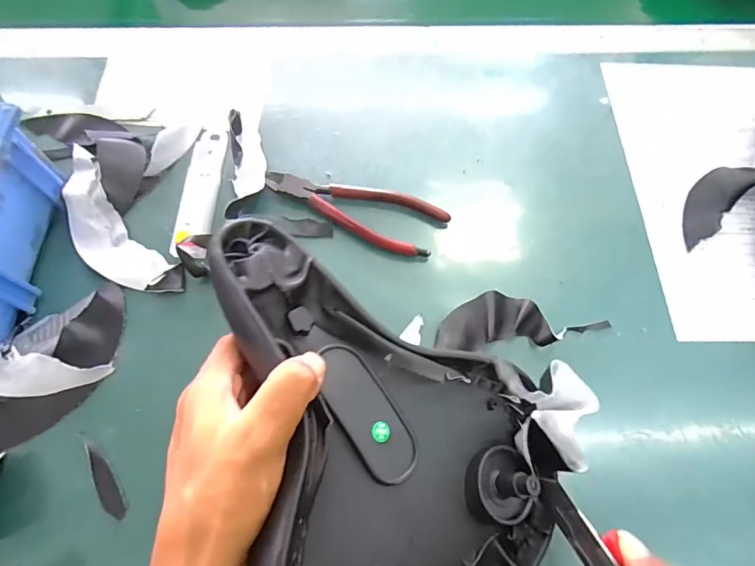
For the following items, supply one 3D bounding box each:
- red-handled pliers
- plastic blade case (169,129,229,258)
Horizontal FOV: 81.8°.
[{"bbox_3d":[-0.019,-0.067,0.367,0.150,0.012,0.056,22,68,6],"label":"red-handled pliers"},{"bbox_3d":[-0.146,-0.080,0.363,0.027,0.012,0.131,0,67,-3],"label":"plastic blade case"}]

